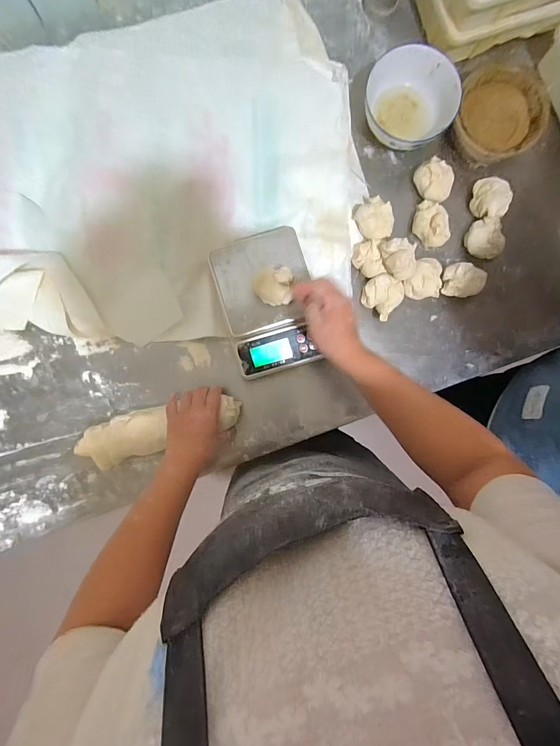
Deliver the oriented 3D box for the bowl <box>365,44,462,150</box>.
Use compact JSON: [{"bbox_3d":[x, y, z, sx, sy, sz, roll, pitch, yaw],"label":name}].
[{"bbox_3d":[0.203,-0.426,0.548,0.137,0.055,0.139,0,88,-2],"label":"bowl"}]

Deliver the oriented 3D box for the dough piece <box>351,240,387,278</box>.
[{"bbox_3d":[0.147,-0.187,0.568,0.054,0.037,0.063,-10,89,-2],"label":"dough piece"}]

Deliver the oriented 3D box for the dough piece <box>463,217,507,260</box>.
[{"bbox_3d":[0.334,-0.220,0.565,0.049,0.031,0.064,-16,89,-2],"label":"dough piece"}]

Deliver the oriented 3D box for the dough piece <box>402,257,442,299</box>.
[{"bbox_3d":[0.234,-0.154,0.566,0.061,0.033,0.064,0,88,-2],"label":"dough piece"}]

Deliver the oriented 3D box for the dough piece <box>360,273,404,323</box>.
[{"bbox_3d":[0.166,-0.128,0.564,0.061,0.028,0.063,0,88,-2],"label":"dough piece"}]

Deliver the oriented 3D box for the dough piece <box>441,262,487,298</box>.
[{"bbox_3d":[0.295,-0.151,0.566,0.071,0.037,0.056,-21,89,-2],"label":"dough piece"}]

